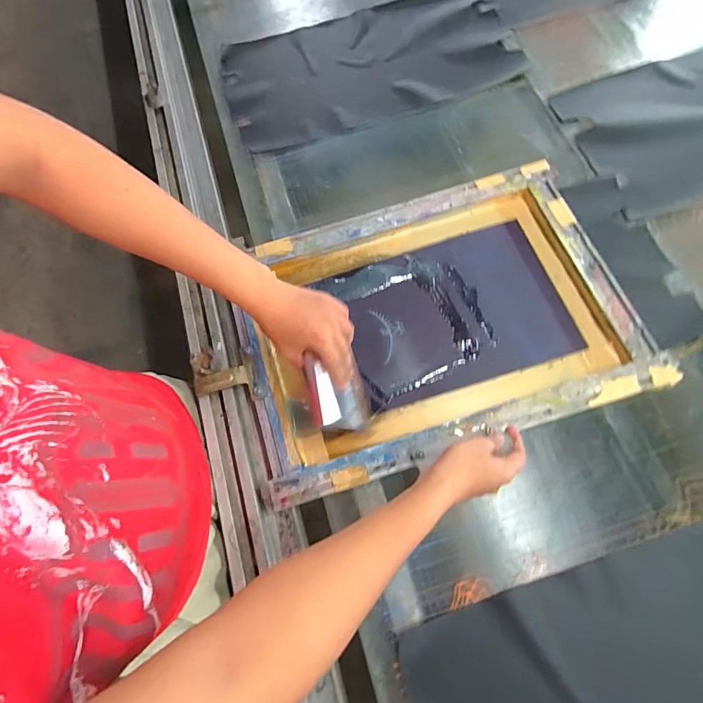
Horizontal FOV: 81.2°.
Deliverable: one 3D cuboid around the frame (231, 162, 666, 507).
[{"bbox_3d":[0.114,-0.051,0.600,0.538,0.052,0.388,-16,72,-3],"label":"frame"}]

